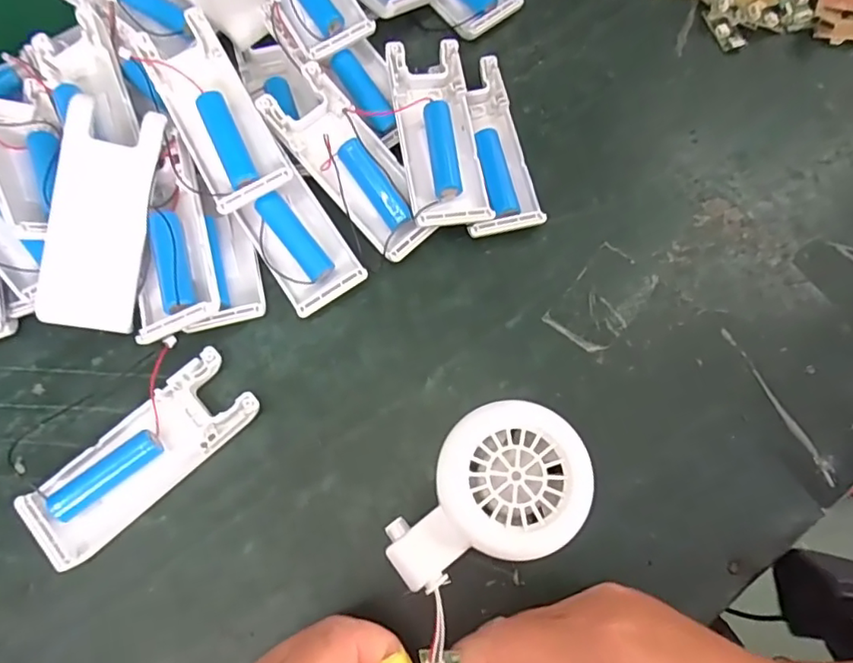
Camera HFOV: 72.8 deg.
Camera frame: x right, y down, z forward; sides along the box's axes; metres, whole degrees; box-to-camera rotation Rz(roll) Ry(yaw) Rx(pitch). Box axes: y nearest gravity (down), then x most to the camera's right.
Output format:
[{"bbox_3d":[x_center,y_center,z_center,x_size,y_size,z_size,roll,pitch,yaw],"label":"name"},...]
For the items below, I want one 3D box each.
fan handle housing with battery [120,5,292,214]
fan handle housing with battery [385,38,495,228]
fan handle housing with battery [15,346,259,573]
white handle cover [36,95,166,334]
[{"bbox_3d":[-0.105,-0.107,0.287,0.041,0.020,0.101,-29,76,-8],"label":"fan handle housing with battery"},{"bbox_3d":[0.006,-0.102,0.304,0.039,0.023,0.101,-9,74,-3],"label":"fan handle housing with battery"},{"bbox_3d":[-0.128,0.056,0.261,0.104,0.017,0.039,-42,78,-11],"label":"fan handle housing with battery"},{"bbox_3d":[-0.148,-0.052,0.263,0.039,0.009,0.101,9,90,-26],"label":"white handle cover"}]

